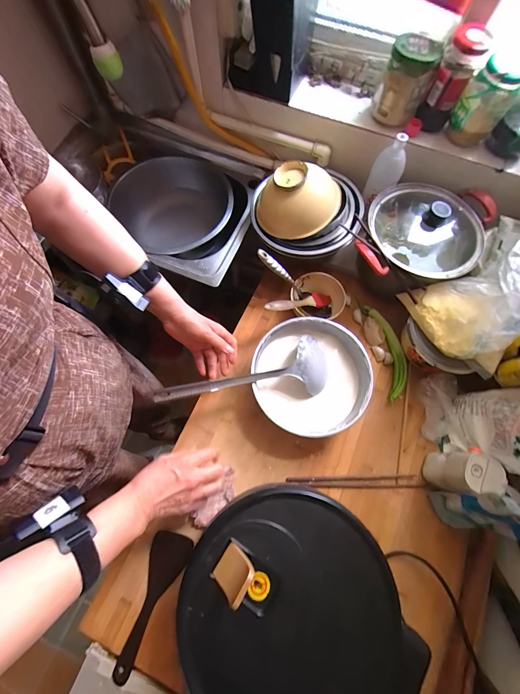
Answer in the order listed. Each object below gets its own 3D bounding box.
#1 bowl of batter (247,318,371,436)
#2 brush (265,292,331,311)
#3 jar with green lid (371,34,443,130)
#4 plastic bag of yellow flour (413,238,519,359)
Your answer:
[{"bbox_3d":[0.097,0.059,0.573,0.218,0.080,0.215,1,72,-2],"label":"bowl of batter"},{"bbox_3d":[0.085,-0.095,0.621,0.191,0.019,0.032,-13,70,-38],"label":"brush"},{"bbox_3d":[0.278,-0.510,0.563,0.093,0.109,0.107,28,73,7],"label":"jar with green lid"},{"bbox_3d":[0.417,-0.092,0.490,0.200,0.163,0.144,-26,75,-10],"label":"plastic bag of yellow flour"}]

